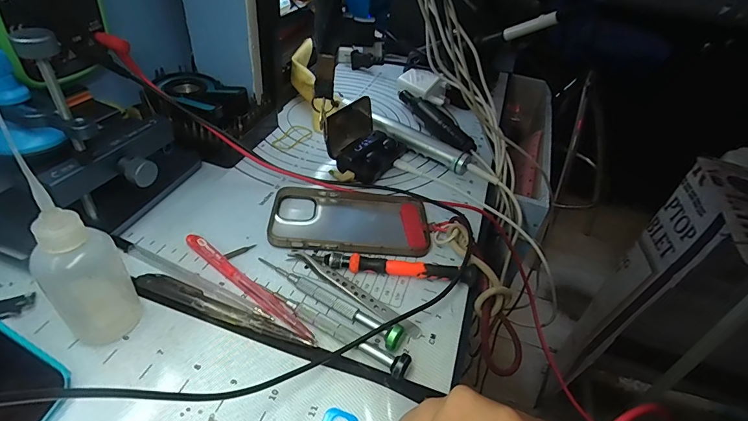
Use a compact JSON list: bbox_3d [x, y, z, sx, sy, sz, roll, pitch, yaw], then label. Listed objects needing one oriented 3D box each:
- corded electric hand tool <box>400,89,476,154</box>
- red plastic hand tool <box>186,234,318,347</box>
[{"bbox_3d":[0.072,-0.114,0.486,0.019,0.023,0.149,-13,45,-23],"label":"corded electric hand tool"},{"bbox_3d":[-0.089,0.050,0.278,0.130,0.014,0.010,29,45,23],"label":"red plastic hand tool"}]

